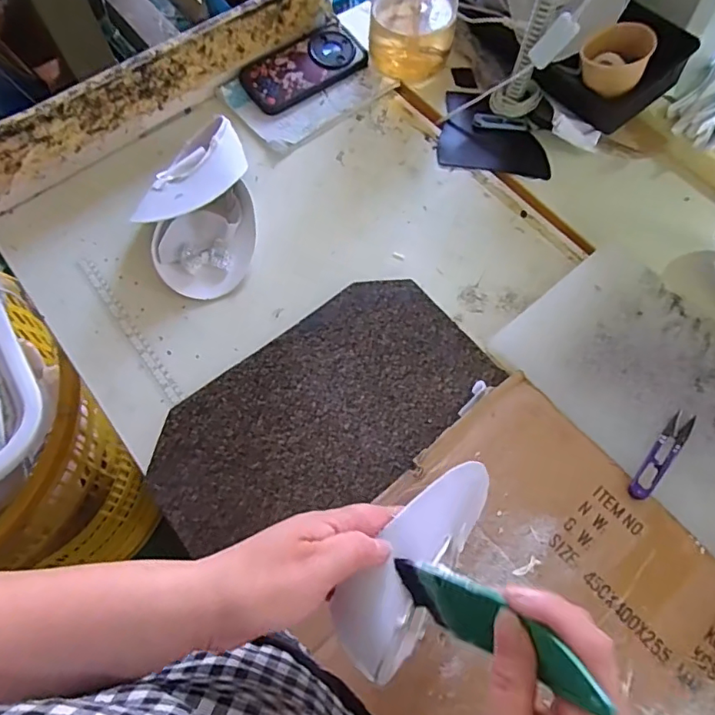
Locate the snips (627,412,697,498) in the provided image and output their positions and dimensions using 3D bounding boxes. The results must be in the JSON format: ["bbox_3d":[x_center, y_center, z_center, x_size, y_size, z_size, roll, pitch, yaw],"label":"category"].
[{"bbox_3d":[0.281,0.090,0.483,0.019,0.004,0.100,37,71,17],"label":"snips"}]

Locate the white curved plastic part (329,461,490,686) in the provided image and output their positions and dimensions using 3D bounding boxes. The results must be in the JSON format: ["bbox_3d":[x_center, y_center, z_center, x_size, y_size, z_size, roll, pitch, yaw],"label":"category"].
[{"bbox_3d":[0.044,0.129,0.352,0.051,0.054,0.157,35,55,16],"label":"white curved plastic part"}]

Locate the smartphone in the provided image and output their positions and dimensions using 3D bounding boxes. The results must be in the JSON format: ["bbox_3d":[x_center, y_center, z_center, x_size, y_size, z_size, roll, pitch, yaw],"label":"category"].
[{"bbox_3d":[-0.074,-0.397,0.716,0.169,0.017,0.091,-35,83,-11],"label":"smartphone"}]

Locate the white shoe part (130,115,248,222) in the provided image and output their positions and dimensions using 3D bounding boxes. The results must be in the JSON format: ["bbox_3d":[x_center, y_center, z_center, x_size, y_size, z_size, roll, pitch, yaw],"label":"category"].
[{"bbox_3d":[-0.185,-0.205,0.606,0.087,0.057,0.155,26,69,11],"label":"white shoe part"}]

